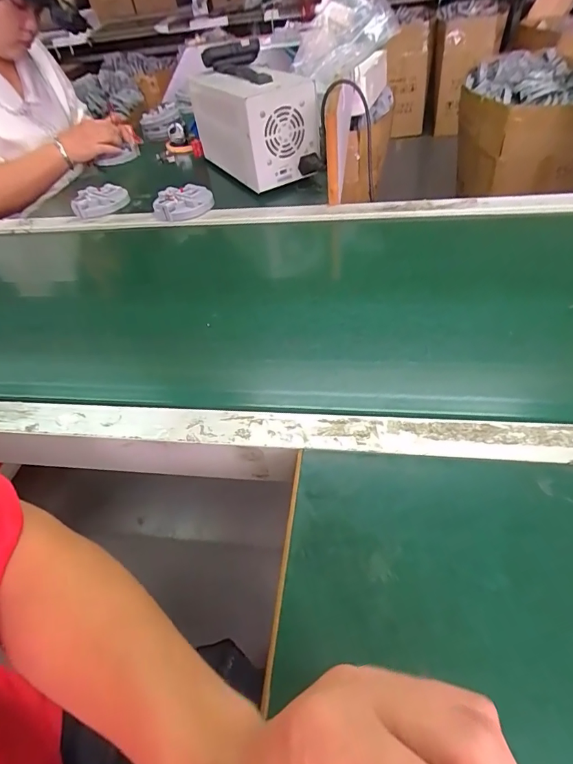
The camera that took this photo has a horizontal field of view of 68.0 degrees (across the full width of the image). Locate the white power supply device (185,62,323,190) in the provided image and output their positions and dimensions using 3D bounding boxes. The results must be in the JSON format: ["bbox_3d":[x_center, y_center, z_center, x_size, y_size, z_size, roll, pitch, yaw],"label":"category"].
[{"bbox_3d":[-0.060,-0.474,0.777,0.135,0.148,0.289,-28,48,-16],"label":"white power supply device"}]

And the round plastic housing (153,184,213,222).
[{"bbox_3d":[-0.180,-0.312,0.737,0.100,0.034,0.100,-5,46,5],"label":"round plastic housing"}]

